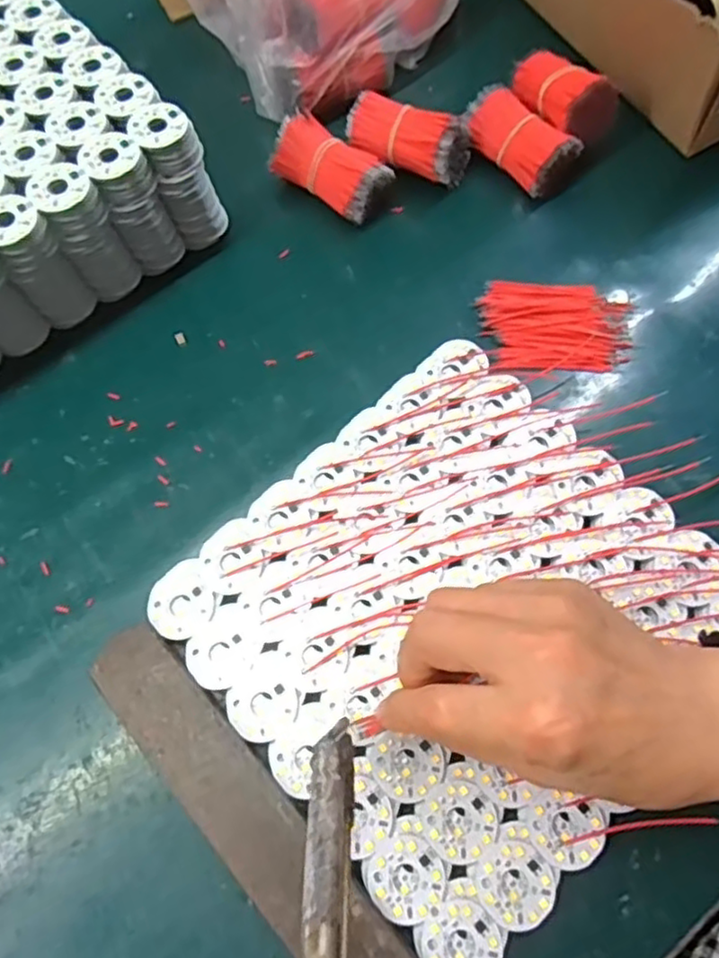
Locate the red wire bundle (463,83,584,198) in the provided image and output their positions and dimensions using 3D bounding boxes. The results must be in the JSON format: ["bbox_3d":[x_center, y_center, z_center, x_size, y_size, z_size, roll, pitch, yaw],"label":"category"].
[{"bbox_3d":[0.098,-0.208,0.422,0.038,0.029,0.072,-39,72,-13],"label":"red wire bundle"}]

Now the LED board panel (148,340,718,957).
[{"bbox_3d":[0.046,0.059,0.321,0.216,0.009,0.211,-42,72,-13],"label":"LED board panel"}]

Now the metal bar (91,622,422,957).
[{"bbox_3d":[-0.045,0.144,0.289,0.036,0.019,0.197,-42,73,-14],"label":"metal bar"}]

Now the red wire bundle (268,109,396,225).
[{"bbox_3d":[-0.019,-0.192,0.417,0.071,0.039,0.034,32,72,14],"label":"red wire bundle"}]

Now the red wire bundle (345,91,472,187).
[{"bbox_3d":[0.029,-0.211,0.424,0.076,0.035,0.031,23,70,11],"label":"red wire bundle"}]

